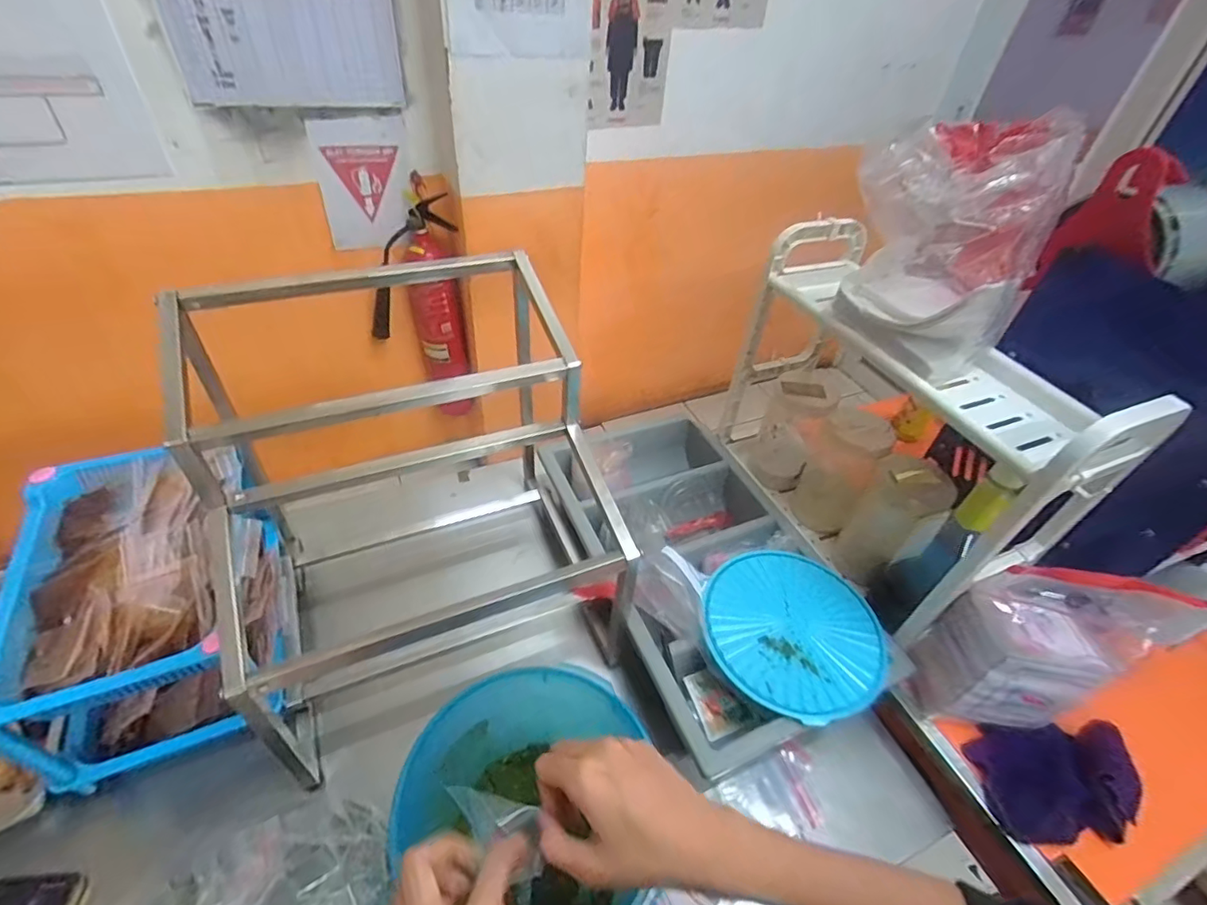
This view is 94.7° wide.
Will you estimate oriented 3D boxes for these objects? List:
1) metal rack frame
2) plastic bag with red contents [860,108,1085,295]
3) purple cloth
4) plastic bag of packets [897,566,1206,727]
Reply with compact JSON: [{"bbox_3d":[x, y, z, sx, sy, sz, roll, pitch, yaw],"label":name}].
[{"bbox_3d":[-0.196,0.057,0.616,0.376,0.377,0.351,-16,50,-21],"label":"metal rack frame"},{"bbox_3d":[0.323,-0.231,0.492,0.129,0.115,0.131,-29,55,-30],"label":"plastic bag with red contents"},{"bbox_3d":[0.472,0.342,0.578,0.146,0.021,0.103,-9,60,12],"label":"purple cloth"},{"bbox_3d":[0.447,0.209,0.566,0.175,0.223,0.079,15,46,8],"label":"plastic bag of packets"}]

